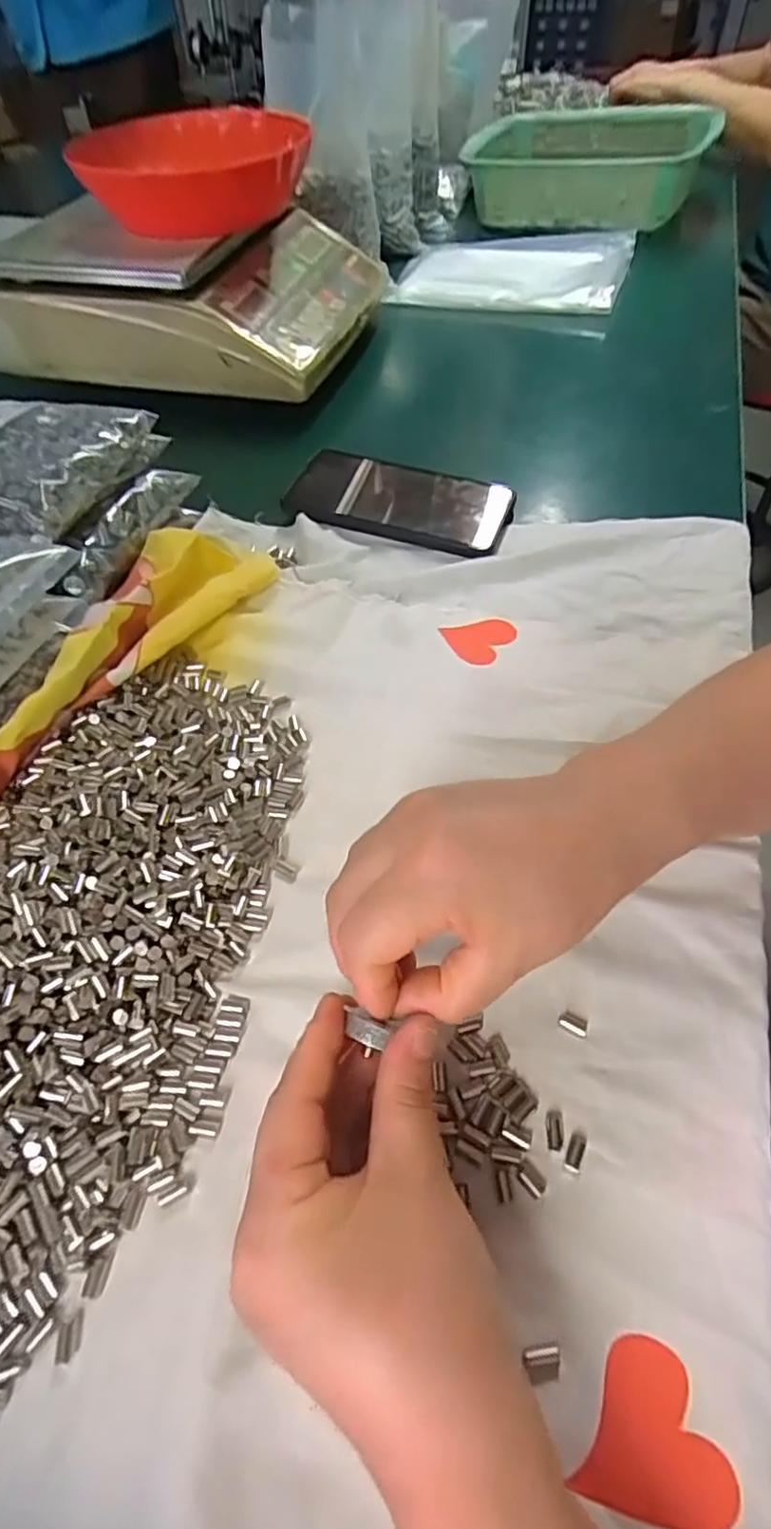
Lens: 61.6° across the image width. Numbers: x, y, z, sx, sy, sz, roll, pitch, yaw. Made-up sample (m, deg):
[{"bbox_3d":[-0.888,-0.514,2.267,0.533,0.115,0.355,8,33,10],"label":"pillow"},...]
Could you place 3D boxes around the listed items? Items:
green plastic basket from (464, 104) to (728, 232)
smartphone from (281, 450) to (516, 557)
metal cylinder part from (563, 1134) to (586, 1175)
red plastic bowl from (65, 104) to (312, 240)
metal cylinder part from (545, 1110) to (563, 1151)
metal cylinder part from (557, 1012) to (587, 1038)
[{"bbox_3d":[0.262,-0.787,0.861,0.293,0.089,0.256,21,58,16],"label":"green plastic basket"},{"bbox_3d":[0.007,-0.199,0.484,0.168,0.016,0.083,15,56,13],"label":"smartphone"},{"bbox_3d":[0.071,0.144,0.240,0.006,0.004,0.013,21,58,16],"label":"metal cylinder part"},{"bbox_3d":[-0.165,-0.529,0.579,0.185,0.056,0.178,-4,54,-1],"label":"red plastic bowl"},{"bbox_3d":[0.064,0.138,0.245,0.006,0.004,0.013,2,54,3],"label":"metal cylinder part"},{"bbox_3d":[0.077,0.107,0.266,0.012,0.004,0.007,21,58,16],"label":"metal cylinder part"}]

